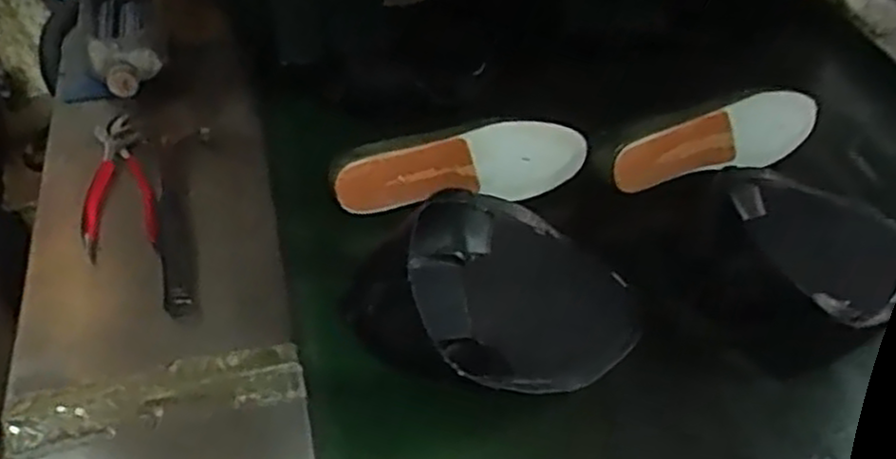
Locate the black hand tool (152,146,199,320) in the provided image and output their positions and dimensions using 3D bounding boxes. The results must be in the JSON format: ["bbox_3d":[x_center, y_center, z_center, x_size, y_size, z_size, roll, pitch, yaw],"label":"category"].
[{"bbox_3d":[-0.252,-0.004,0.695,0.033,0.009,0.210,-13,48,-14],"label":"black hand tool"}]

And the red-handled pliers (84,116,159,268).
[{"bbox_3d":[-0.324,-0.052,0.737,0.065,0.017,0.178,-14,48,-14],"label":"red-handled pliers"}]

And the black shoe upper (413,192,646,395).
[{"bbox_3d":[0.066,0.052,0.654,0.204,0.075,0.182,-3,47,-5],"label":"black shoe upper"}]

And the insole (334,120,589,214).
[{"bbox_3d":[0.015,-0.061,0.748,0.251,0.089,0.039,-6,24,-4],"label":"insole"}]

